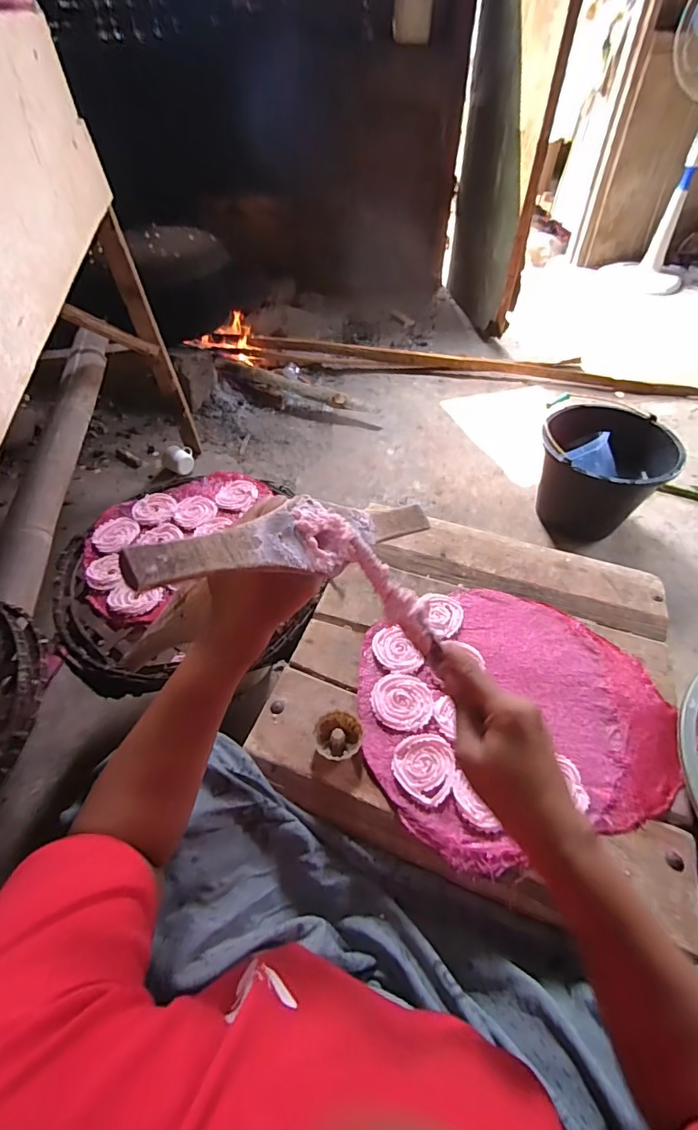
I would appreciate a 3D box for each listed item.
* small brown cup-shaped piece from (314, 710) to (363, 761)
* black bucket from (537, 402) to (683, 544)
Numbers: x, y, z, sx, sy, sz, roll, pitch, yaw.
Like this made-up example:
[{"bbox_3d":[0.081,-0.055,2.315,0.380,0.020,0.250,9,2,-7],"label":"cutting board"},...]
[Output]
[{"bbox_3d":[-0.012,0.210,0.575,0.057,0.023,0.059,-1,50,1],"label":"small brown cup-shaped piece"},{"bbox_3d":[0.649,-0.223,1.244,0.294,0.267,0.292,-1,50,1],"label":"black bucket"}]

